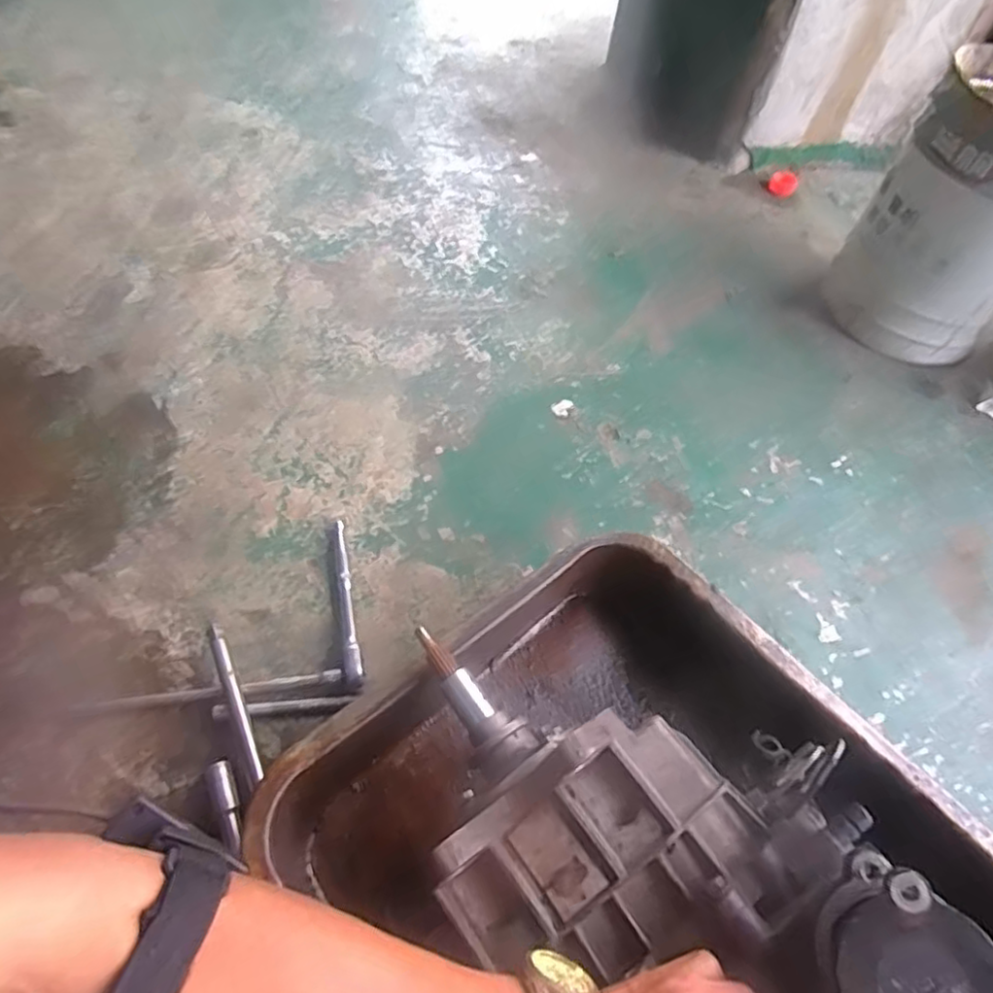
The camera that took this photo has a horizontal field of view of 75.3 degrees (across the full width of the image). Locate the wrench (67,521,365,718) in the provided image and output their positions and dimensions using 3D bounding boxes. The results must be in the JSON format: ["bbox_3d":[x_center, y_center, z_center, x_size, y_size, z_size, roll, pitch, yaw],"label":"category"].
[{"bbox_3d":[-0.269,0.114,0.656,0.259,0.034,0.194,-4,56,-7],"label":"wrench"}]

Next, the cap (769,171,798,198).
[{"bbox_3d":[0.573,-0.625,1.286,0.051,0.025,0.060,29,58,15],"label":"cap"}]

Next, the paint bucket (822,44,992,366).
[{"bbox_3d":[0.666,-0.402,0.917,0.230,0.325,0.249,33,59,17],"label":"paint bucket"}]

